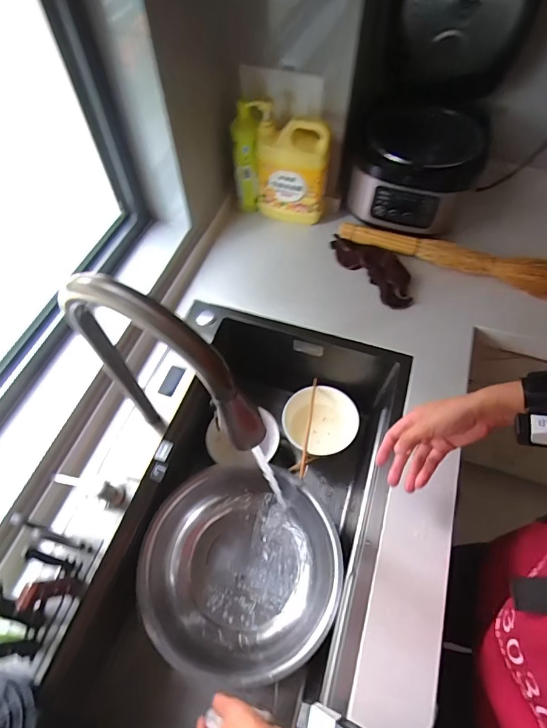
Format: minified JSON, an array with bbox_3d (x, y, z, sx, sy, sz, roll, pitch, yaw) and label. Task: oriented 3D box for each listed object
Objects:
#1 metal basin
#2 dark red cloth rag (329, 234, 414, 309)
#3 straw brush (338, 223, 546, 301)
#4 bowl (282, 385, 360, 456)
[{"bbox_3d":[-0.056,0.361,0.736,0.308,0.145,0.307,5,60,3],"label":"metal basin"},{"bbox_3d":[0.214,-0.205,0.859,0.101,0.018,0.218,-31,64,-18],"label":"dark red cloth rag"},{"bbox_3d":[0.378,-0.218,0.840,0.492,0.064,0.057,16,60,9],"label":"straw brush"},{"bbox_3d":[0.092,0.125,0.871,0.141,0.075,0.144,0,60,0],"label":"bowl"}]

